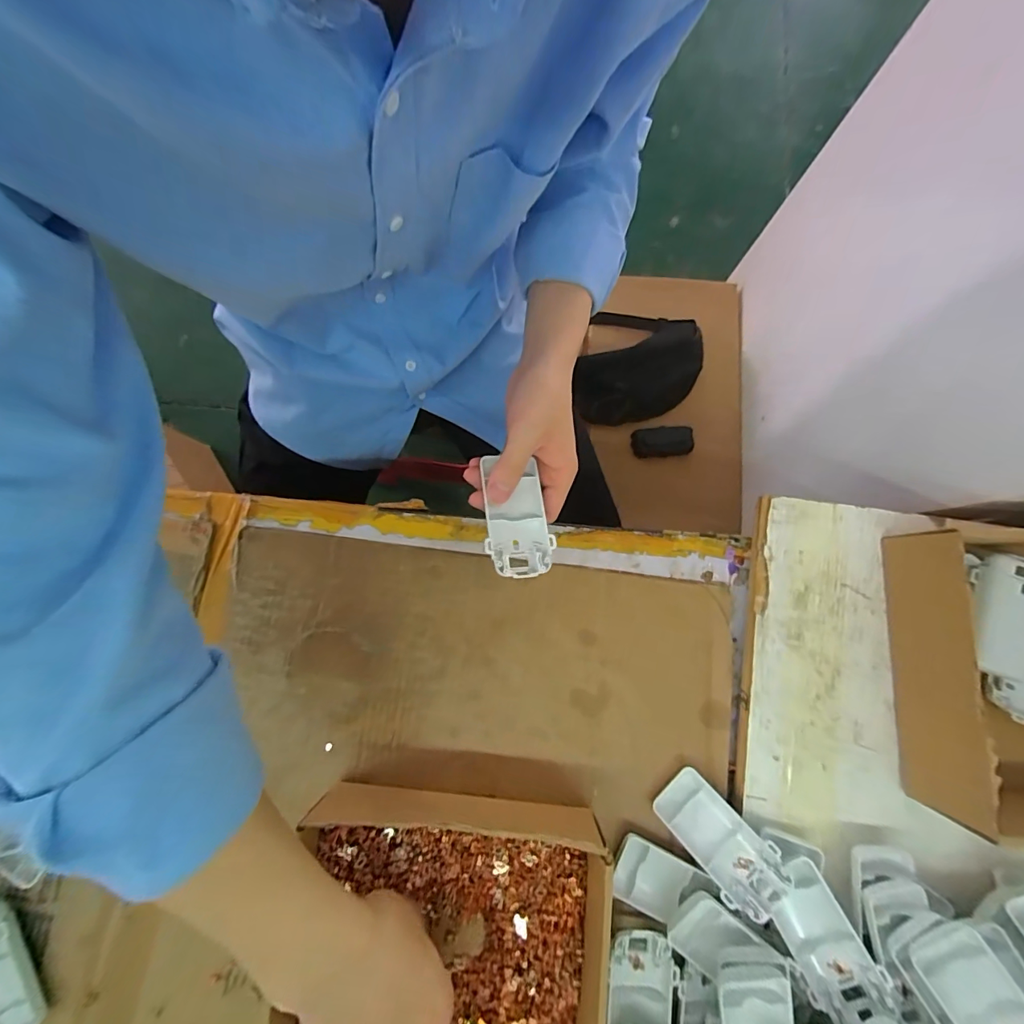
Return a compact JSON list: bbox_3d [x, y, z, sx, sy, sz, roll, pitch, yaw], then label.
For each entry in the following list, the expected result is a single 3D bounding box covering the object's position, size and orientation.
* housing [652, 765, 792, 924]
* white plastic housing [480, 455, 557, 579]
[{"bbox_3d":[0.158,0.249,0.344,0.048,0.018,0.095,-42,64,-8],"label":"housing"},{"bbox_3d":[0.003,0.005,0.339,0.047,0.020,0.087,-9,79,-2],"label":"white plastic housing"}]

